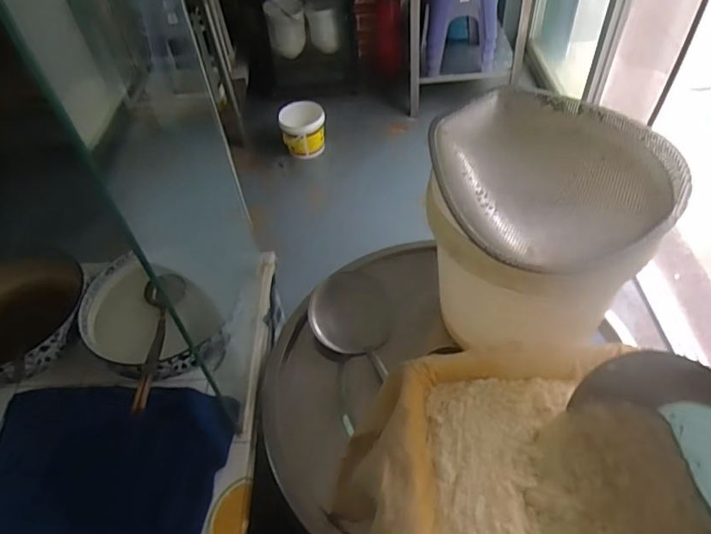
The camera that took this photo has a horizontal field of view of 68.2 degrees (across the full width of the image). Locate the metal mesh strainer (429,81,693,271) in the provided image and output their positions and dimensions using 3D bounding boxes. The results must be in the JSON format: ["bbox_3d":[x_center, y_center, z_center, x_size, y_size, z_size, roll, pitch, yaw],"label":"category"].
[{"bbox_3d":[0.226,-0.110,0.625,0.250,0.074,0.242,-3,49,3],"label":"metal mesh strainer"}]

